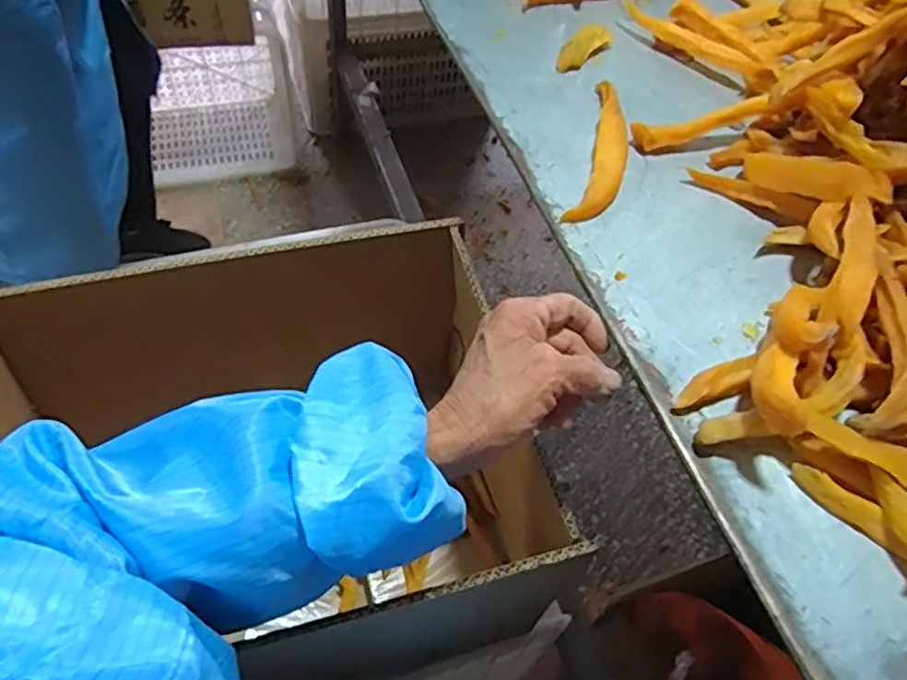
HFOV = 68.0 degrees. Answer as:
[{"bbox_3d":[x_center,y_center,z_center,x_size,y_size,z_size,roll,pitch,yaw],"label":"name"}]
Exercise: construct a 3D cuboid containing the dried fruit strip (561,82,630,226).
[{"bbox_3d":[0.113,-0.142,0.500,0.033,0.015,0.161,15,54,6],"label":"dried fruit strip"}]

